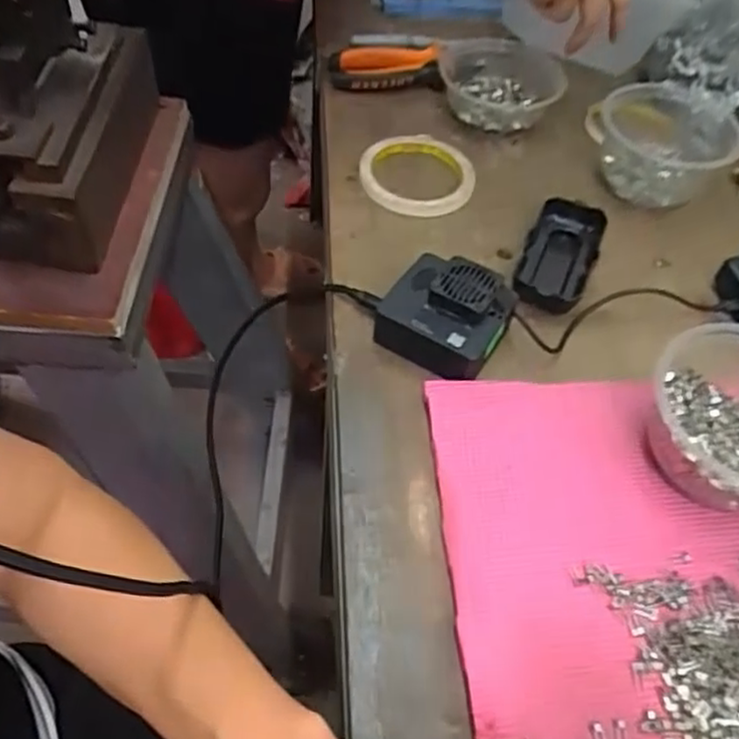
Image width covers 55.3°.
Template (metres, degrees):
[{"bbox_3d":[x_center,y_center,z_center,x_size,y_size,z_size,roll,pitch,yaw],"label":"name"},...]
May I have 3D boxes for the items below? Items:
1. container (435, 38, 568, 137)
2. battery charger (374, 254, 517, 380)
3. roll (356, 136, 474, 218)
[{"bbox_3d":[0.122,-0.271,0.674,0.118,0.044,0.118,3,53,-4],"label":"container"},{"bbox_3d":[0.051,-0.038,0.485,0.081,0.044,0.075,28,57,18],"label":"battery charger"},{"bbox_3d":[0.043,-0.168,0.602,0.099,0.021,0.099,0,53,-1],"label":"roll"}]

